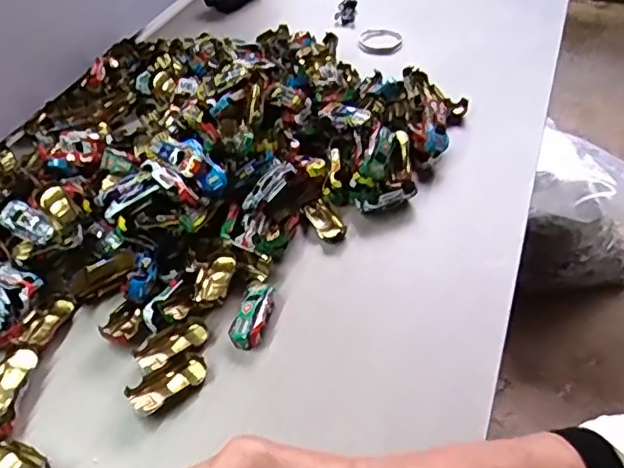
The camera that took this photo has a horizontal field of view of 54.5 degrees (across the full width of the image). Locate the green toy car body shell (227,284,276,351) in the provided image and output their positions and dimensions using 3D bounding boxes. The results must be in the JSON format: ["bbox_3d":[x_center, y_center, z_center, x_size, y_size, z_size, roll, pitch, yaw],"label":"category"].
[{"bbox_3d":[-0.051,0.068,0.514,0.030,0.014,0.061,8,45,11],"label":"green toy car body shell"}]

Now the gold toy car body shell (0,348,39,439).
[{"bbox_3d":[-0.237,0.122,0.466,0.033,0.022,0.073,0,44,3],"label":"gold toy car body shell"}]

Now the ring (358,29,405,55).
[{"bbox_3d":[0.098,-0.270,0.859,0.061,0.017,0.074,-5,44,-2],"label":"ring"}]

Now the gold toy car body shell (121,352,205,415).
[{"bbox_3d":[-0.111,0.117,0.474,0.062,0.014,0.028,-32,51,-27],"label":"gold toy car body shell"}]

